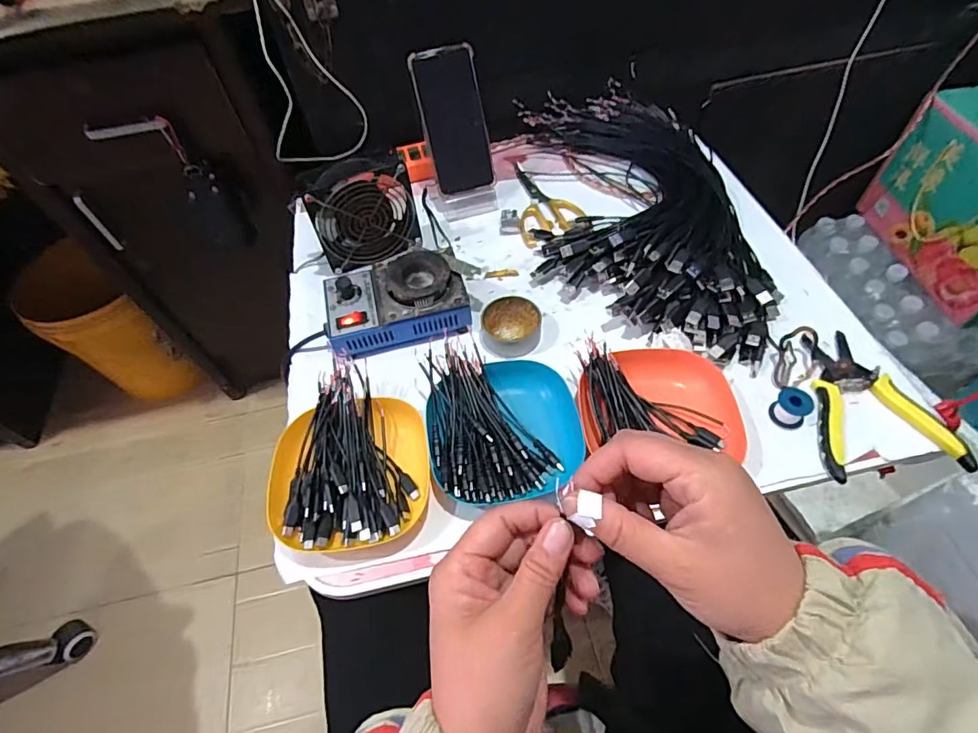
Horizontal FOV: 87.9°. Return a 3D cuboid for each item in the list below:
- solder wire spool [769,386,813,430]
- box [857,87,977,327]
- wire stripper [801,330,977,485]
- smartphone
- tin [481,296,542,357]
[{"bbox_3d":[0.282,0.037,0.472,0.035,0.021,0.031,-36,62,-19],"label":"solder wire spool"},{"bbox_3d":[0.863,-0.276,0.857,0.187,0.235,0.323,-10,56,-3],"label":"box"},{"bbox_3d":[0.351,0.030,0.478,0.117,0.016,0.153,-5,56,1],"label":"wire stripper"},{"bbox_3d":[-0.043,-0.309,0.643,0.080,0.167,0.009,-16,24,-6],"label":"smartphone"},{"bbox_3d":[0.026,-0.044,0.551,0.062,0.025,0.062,-2,56,3],"label":"tin"}]

